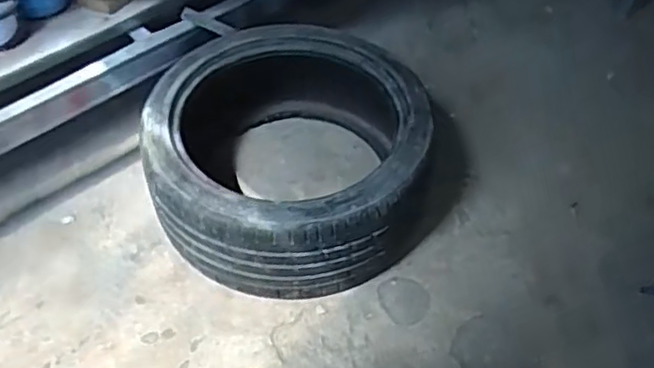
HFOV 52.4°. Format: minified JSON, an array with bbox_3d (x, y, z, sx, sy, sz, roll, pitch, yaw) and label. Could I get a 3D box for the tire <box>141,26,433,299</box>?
[{"bbox_3d":[-0.071,-0.064,1.465,0.562,0.285,0.577,-1,51,1],"label":"tire"}]

